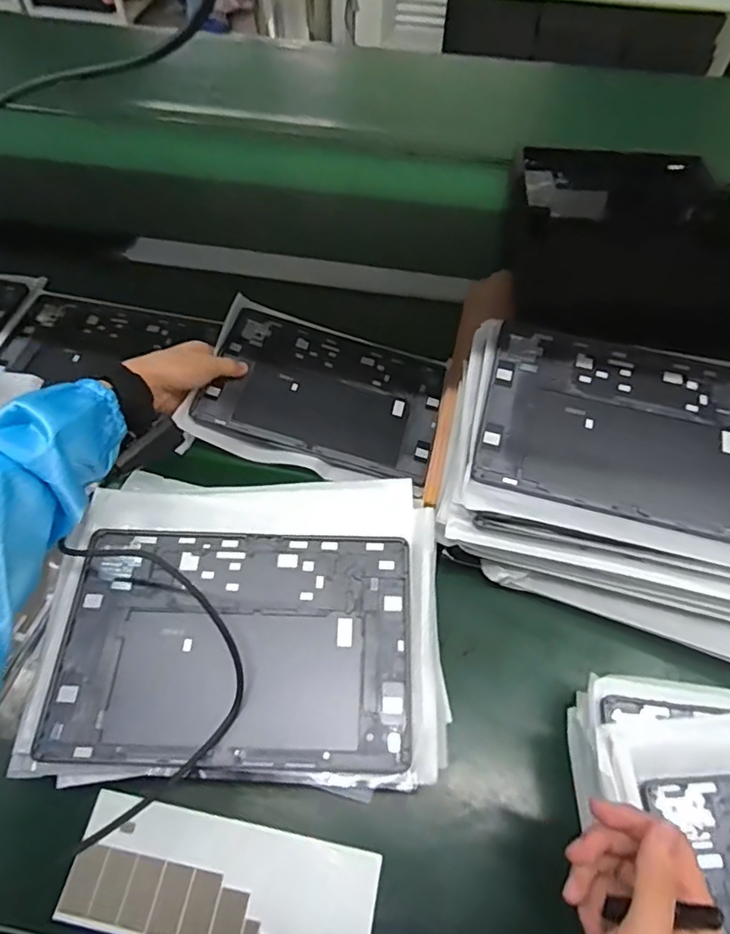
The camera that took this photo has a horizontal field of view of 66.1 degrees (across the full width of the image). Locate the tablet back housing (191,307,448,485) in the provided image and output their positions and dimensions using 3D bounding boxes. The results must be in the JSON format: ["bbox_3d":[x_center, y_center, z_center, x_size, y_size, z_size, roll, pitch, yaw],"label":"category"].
[{"bbox_3d":[-0.040,-0.082,0.617,0.246,0.011,0.172,18,58,-1],"label":"tablet back housing"}]

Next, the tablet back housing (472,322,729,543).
[{"bbox_3d":[0.232,-0.034,0.478,0.254,0.006,0.169,14,66,6],"label":"tablet back housing"}]

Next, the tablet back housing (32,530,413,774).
[{"bbox_3d":[-0.094,0.130,0.417,0.254,0.014,0.166,1,58,0],"label":"tablet back housing"}]

